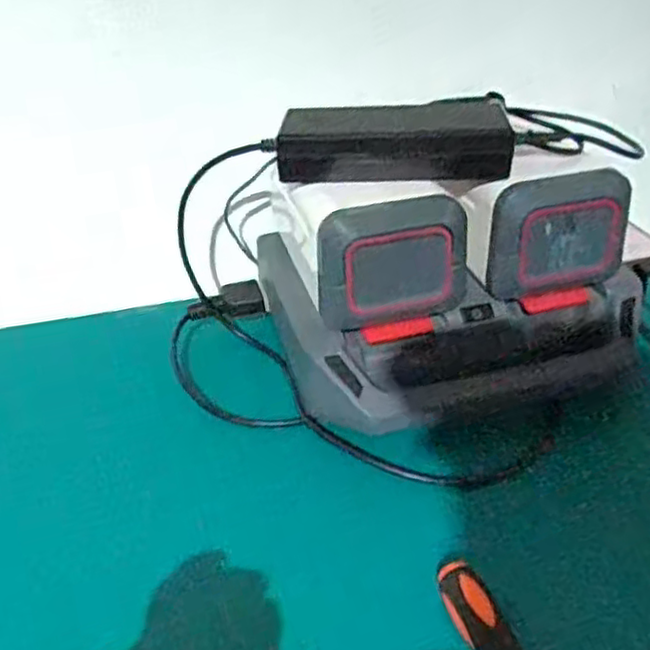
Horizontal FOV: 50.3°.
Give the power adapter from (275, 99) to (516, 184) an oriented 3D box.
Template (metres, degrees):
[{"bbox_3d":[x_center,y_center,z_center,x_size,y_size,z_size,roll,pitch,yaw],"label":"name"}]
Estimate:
[{"bbox_3d":[0.053,-0.137,0.526,0.173,0.050,0.048,4,33,12],"label":"power adapter"}]

